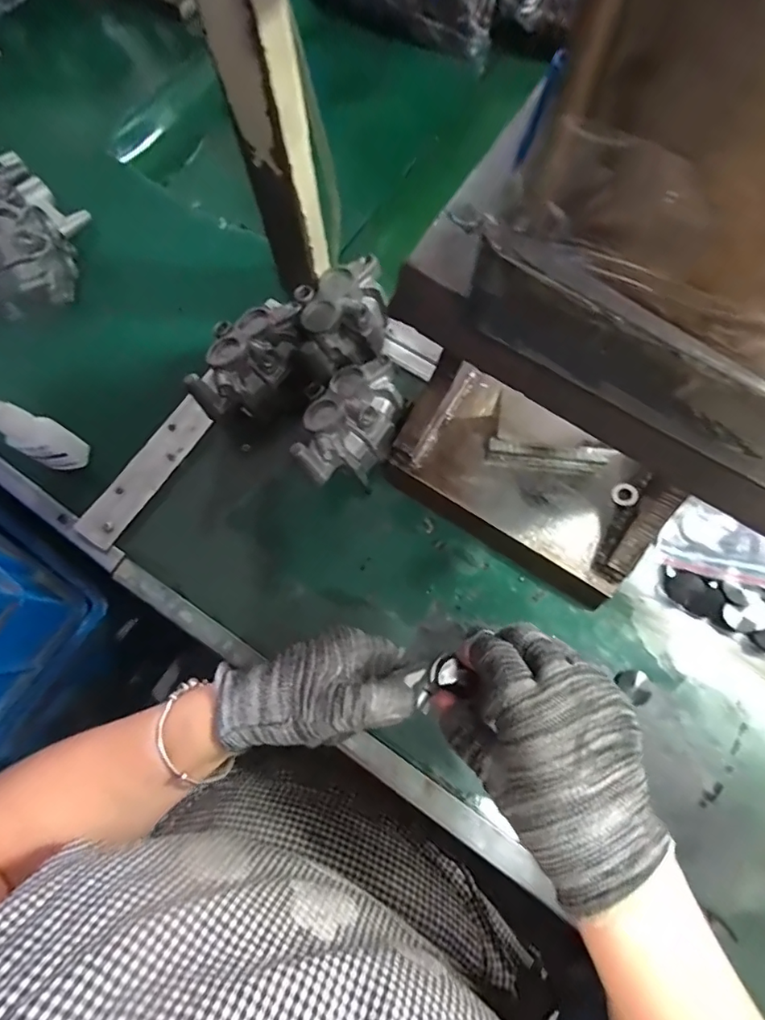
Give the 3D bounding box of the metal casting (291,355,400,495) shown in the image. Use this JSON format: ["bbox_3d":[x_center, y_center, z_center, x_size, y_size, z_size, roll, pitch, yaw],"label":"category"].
[{"bbox_3d":[-0.024,-0.063,0.394,0.068,0.063,0.105,12,75,5],"label":"metal casting"}]

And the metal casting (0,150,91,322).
[{"bbox_3d":[-0.327,-0.238,0.450,0.088,0.071,0.119,-5,74,0],"label":"metal casting"}]

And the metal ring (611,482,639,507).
[{"bbox_3d":[0.184,-0.012,0.378,0.018,0.005,0.019,0,74,2],"label":"metal ring"}]

